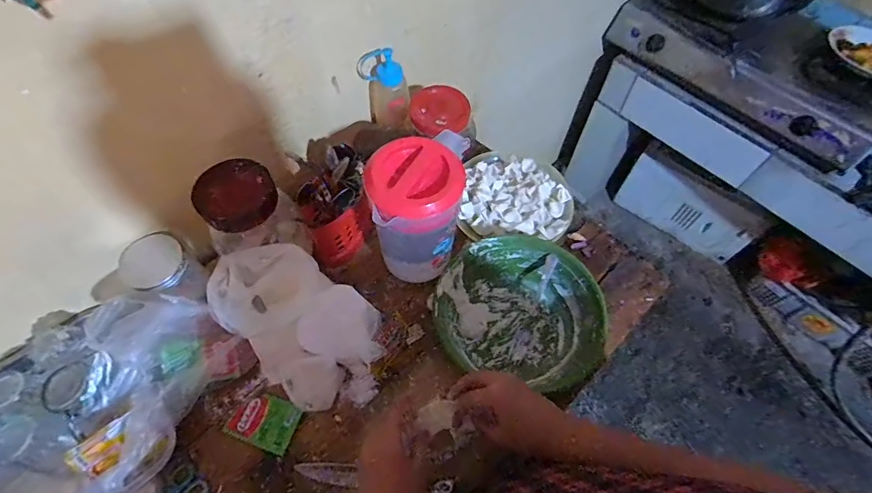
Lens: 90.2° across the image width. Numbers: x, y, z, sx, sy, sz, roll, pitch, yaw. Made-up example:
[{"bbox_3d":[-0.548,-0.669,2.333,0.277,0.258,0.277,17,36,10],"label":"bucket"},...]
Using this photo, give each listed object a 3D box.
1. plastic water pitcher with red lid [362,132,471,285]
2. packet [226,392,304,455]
[{"bbox_3d":[-0.026,-0.048,0.619,0.113,0.192,0.117,0,60,-1],"label":"plastic water pitcher with red lid"},{"bbox_3d":[-0.244,0.249,0.622,0.090,0.006,0.065,19,61,10],"label":"packet"}]

